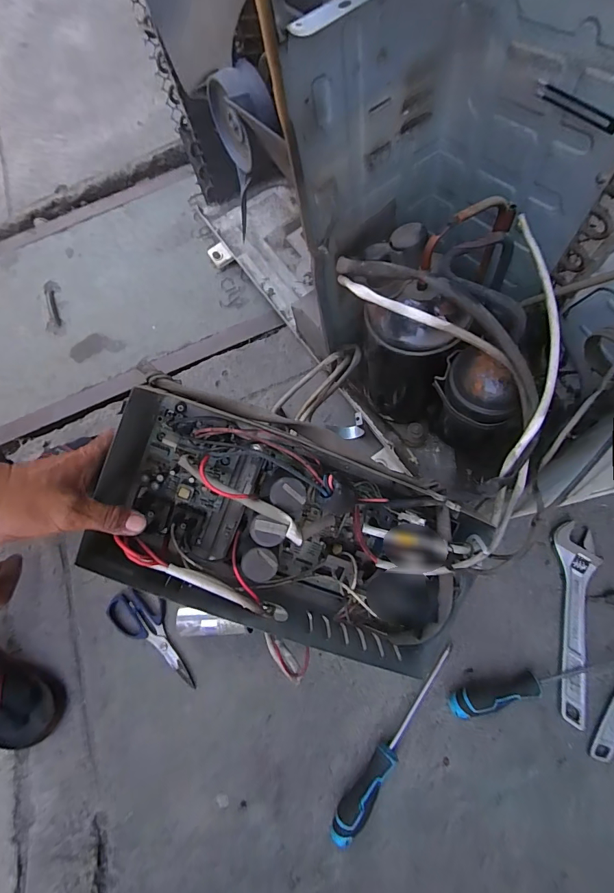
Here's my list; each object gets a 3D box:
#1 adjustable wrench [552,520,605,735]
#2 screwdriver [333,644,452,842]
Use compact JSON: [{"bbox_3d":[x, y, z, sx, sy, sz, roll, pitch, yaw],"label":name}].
[{"bbox_3d":[0.352,0.225,0.529,0.053,0.015,0.246,11,72,6],"label":"adjustable wrench"},{"bbox_3d":[0.113,0.365,0.496,0.028,0.040,0.254,39,77,14],"label":"screwdriver"}]

